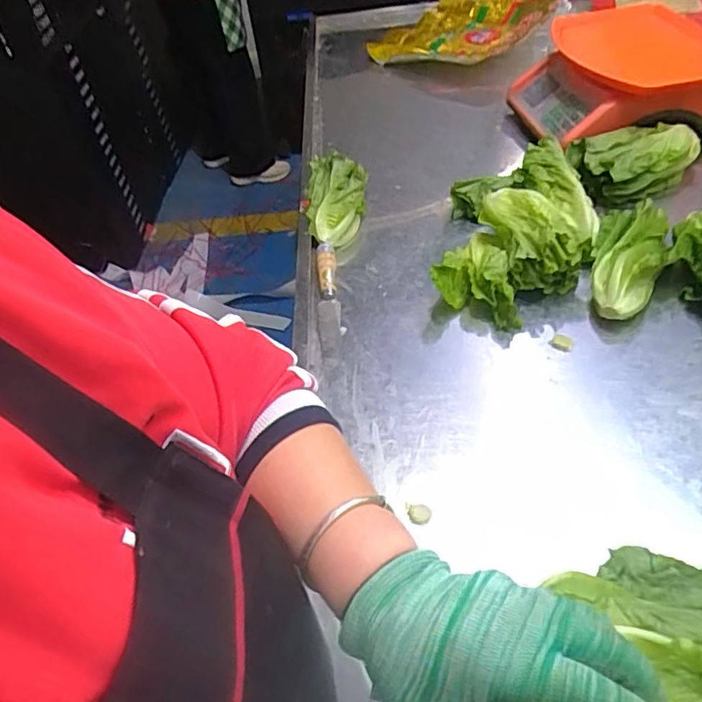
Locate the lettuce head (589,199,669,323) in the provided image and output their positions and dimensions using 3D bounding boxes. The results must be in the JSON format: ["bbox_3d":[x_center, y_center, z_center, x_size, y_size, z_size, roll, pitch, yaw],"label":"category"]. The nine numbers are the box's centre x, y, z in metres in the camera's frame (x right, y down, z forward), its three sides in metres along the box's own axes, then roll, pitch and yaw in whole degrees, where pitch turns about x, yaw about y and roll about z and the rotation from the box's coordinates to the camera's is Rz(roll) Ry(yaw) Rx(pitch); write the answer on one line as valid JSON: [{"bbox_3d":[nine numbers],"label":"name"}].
[{"bbox_3d":[0.336,-0.108,0.704,0.078,0.056,0.190,16,51,21],"label":"lettuce head"}]

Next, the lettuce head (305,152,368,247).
[{"bbox_3d":[-0.021,-0.216,0.837,0.088,0.073,0.161,-4,46,3],"label":"lettuce head"}]

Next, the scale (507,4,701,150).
[{"bbox_3d":[0.434,-0.437,0.929,0.294,0.119,0.260,-12,46,-5],"label":"scale"}]

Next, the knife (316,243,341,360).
[{"bbox_3d":[-0.029,-0.069,0.723,0.027,0.027,0.181,-5,46,2],"label":"knife"}]

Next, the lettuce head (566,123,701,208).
[{"bbox_3d":[0.403,-0.276,0.838,0.160,0.069,0.119,-26,49,-17],"label":"lettuce head"}]

